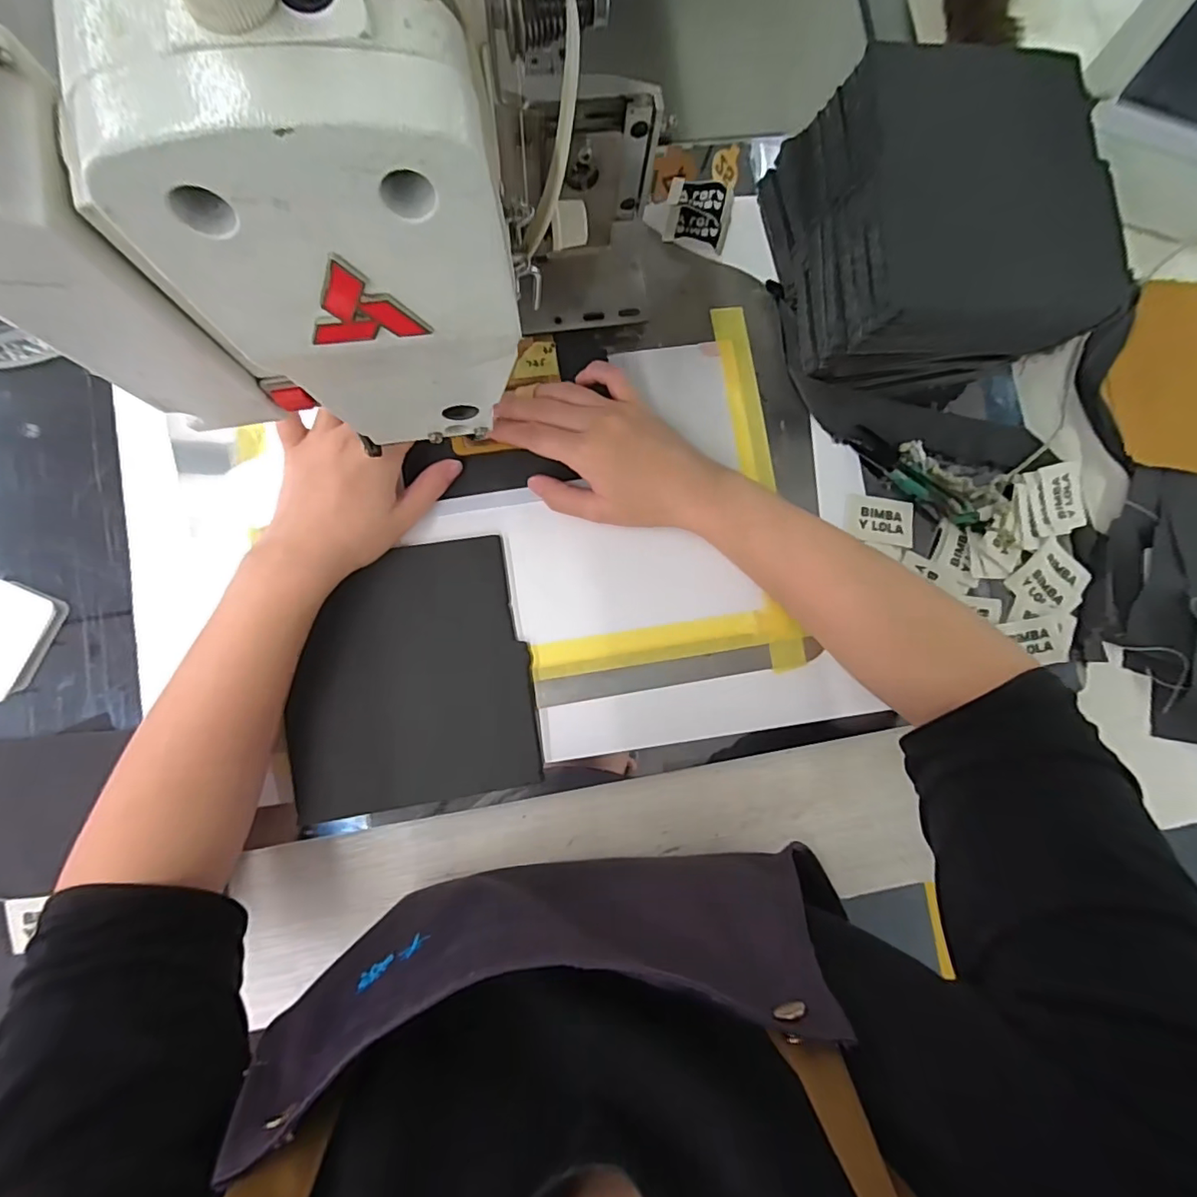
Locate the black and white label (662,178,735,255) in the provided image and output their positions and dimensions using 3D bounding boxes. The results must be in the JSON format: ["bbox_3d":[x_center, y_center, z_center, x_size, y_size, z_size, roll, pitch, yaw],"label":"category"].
[{"bbox_3d":[0.074,-0.282,0.397,0.047,0.009,0.048,13,83,-4],"label":"black and white label"}]

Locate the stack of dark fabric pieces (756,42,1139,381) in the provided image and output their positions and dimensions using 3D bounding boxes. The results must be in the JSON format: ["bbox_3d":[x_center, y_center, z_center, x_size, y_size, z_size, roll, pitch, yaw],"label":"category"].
[{"bbox_3d":[0.215,-0.237,0.359,0.159,0.105,0.172,-10,85,-6],"label":"stack of dark fabric pieces"}]

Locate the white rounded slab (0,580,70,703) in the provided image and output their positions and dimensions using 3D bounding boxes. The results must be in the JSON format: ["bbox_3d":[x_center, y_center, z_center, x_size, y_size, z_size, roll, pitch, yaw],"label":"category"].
[{"bbox_3d":[-0.376,0.027,0.342,0.049,0.007,0.073,25,83,-2],"label":"white rounded slab"}]

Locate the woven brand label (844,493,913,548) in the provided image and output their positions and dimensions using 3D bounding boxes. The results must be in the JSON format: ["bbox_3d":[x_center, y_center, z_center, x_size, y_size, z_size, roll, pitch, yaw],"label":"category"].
[{"bbox_3d":[0.202,-0.058,0.389,0.049,0.005,0.034,10,83,-4],"label":"woven brand label"}]

